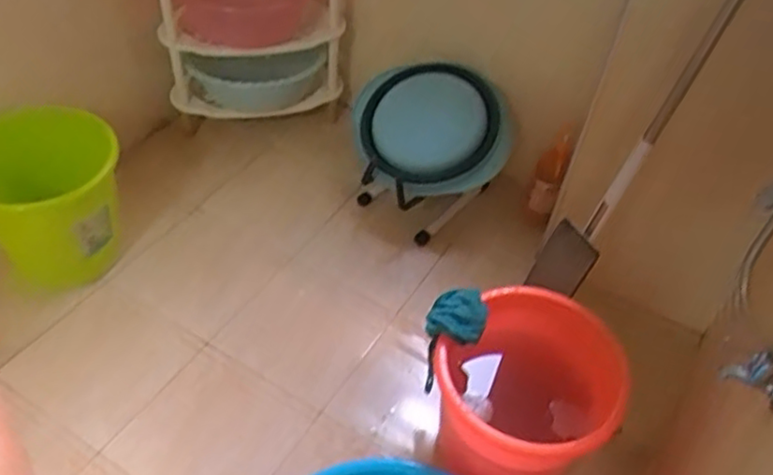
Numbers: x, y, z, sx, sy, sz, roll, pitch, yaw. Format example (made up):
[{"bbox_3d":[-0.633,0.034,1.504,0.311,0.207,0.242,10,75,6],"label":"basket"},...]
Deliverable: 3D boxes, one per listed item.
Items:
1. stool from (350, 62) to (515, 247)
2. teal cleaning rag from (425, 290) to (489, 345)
[{"bbox_3d":[0.065,-0.235,1.716,0.466,0.316,0.334,25,49,16],"label":"stool"},{"bbox_3d":[0.121,0.136,1.160,0.096,0.061,0.081,13,47,5],"label":"teal cleaning rag"}]

